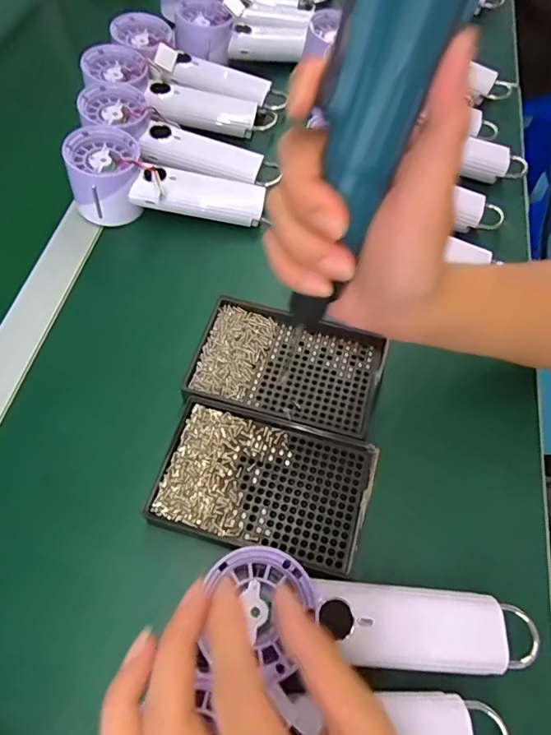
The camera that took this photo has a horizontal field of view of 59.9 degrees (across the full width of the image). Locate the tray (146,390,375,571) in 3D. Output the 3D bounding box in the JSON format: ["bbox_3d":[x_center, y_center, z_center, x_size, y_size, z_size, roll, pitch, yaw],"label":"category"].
[{"bbox_3d":[-0.007,0.076,0.322,0.137,0.012,0.089,14,62,7],"label":"tray"}]

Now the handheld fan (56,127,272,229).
[{"bbox_3d":[-0.098,-0.168,0.434,0.169,0.053,0.063,7,62,3],"label":"handheld fan"}]

